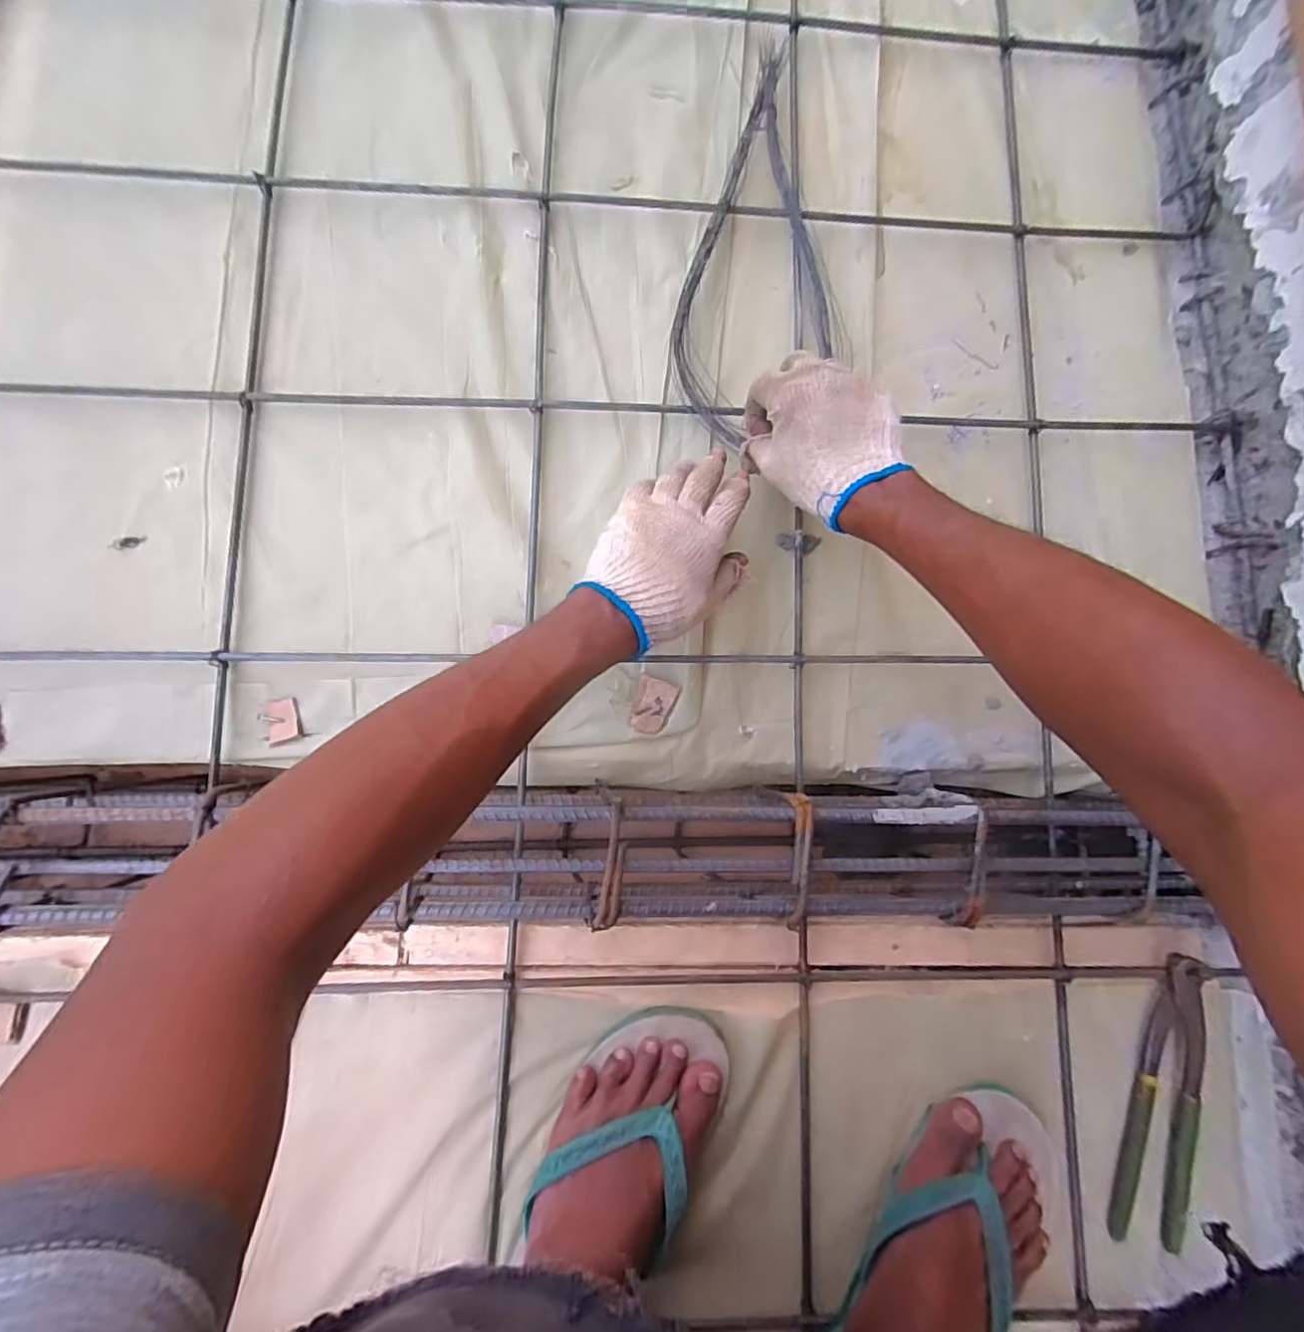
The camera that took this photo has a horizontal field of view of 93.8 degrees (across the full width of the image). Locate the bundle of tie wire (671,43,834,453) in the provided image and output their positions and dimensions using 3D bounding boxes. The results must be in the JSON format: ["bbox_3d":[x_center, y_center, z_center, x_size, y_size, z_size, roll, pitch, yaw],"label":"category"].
[{"bbox_3d":[0.104,-0.366,0.544,0.137,0.029,0.364,12,86,-1],"label":"bundle of tie wire"}]

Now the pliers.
[{"bbox_3d":[0.417,0.351,0.496,0.050,0.021,0.222,15,81,-1],"label":"pliers"}]

